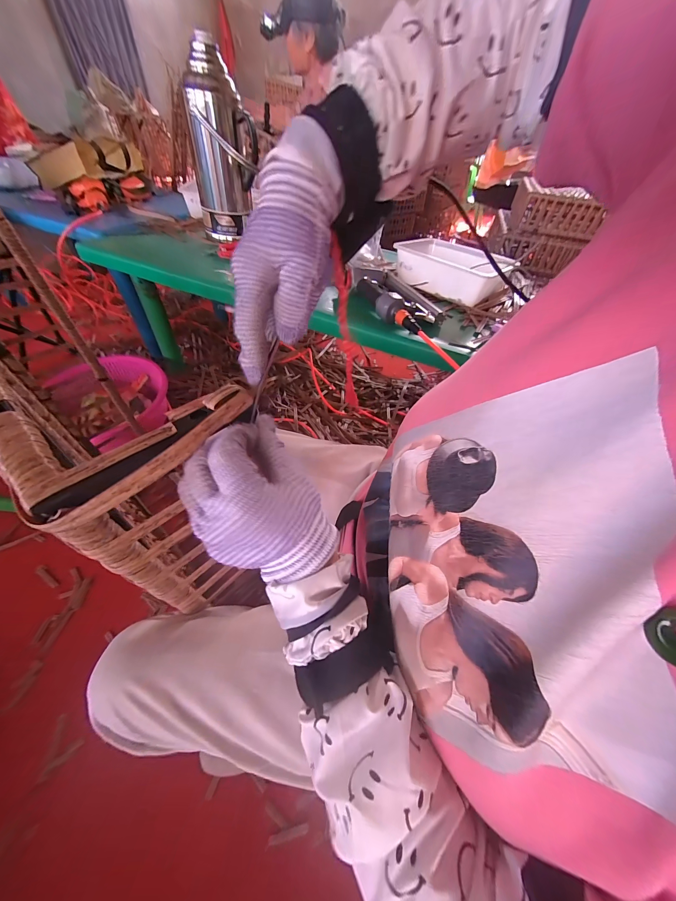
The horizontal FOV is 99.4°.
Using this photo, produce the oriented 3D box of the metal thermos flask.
[{"bbox_3d":[-0.310,-0.801,0.787,0.177,0.349,0.163,-10,52,-15],"label":"metal thermos flask"}]

